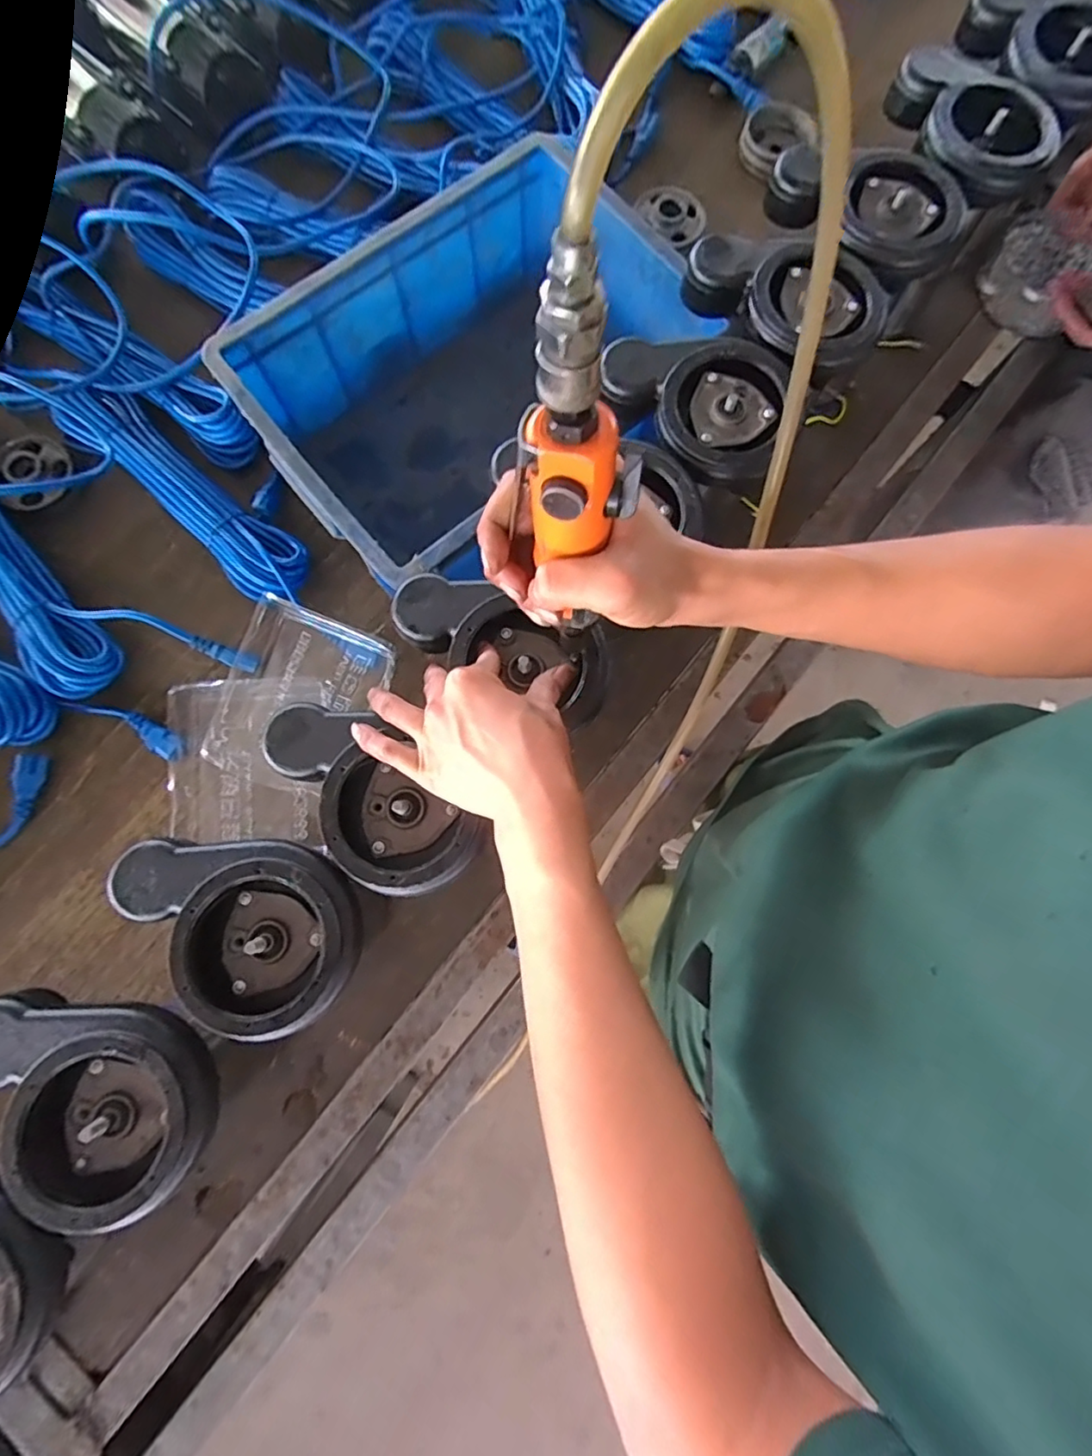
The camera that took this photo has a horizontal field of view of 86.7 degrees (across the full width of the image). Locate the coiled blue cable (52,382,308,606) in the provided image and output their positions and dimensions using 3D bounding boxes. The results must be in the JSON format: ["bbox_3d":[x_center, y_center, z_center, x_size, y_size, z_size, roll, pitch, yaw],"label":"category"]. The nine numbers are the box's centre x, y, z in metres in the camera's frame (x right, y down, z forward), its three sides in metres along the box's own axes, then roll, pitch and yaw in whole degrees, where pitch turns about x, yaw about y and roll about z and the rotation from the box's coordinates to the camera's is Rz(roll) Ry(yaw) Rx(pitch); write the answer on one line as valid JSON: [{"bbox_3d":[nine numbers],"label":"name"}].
[{"bbox_3d":[-0.379,-0.246,0.615,0.331,0.054,0.081,39,82,7],"label":"coiled blue cable"}]

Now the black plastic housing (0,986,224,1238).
[{"bbox_3d":[-0.299,0.239,0.372,0.169,0.033,0.120,15,80,3],"label":"black plastic housing"}]

